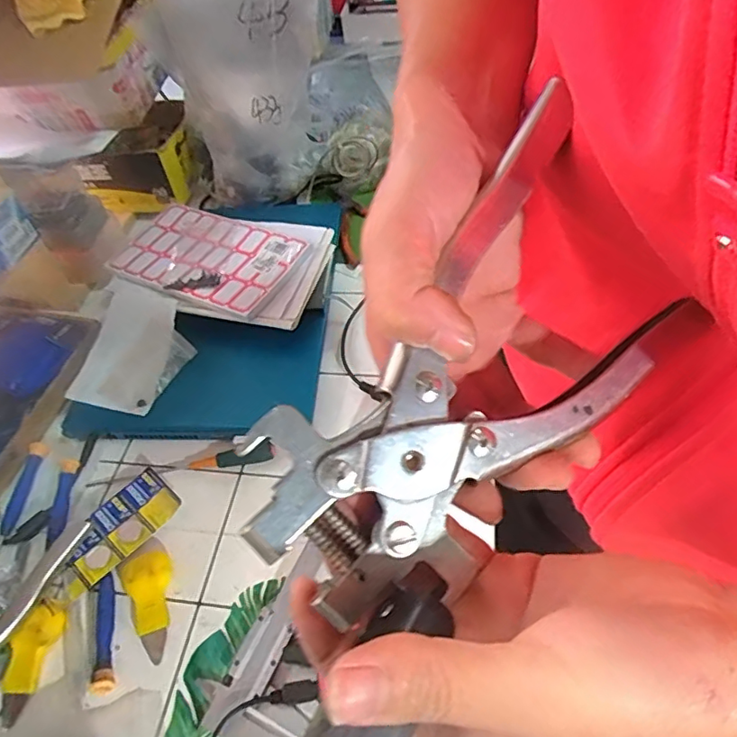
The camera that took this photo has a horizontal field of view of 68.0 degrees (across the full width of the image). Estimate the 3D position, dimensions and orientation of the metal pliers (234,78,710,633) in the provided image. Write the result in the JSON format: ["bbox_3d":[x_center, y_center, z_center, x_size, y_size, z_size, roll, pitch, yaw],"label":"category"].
[{"bbox_3d":[0.036,0.001,0.187,0.094,0.023,0.175,46,78,-8],"label":"metal pliers"}]

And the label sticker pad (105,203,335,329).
[{"bbox_3d":[-0.161,-0.116,0.584,0.224,0.013,0.144,11,57,10],"label":"label sticker pad"}]

